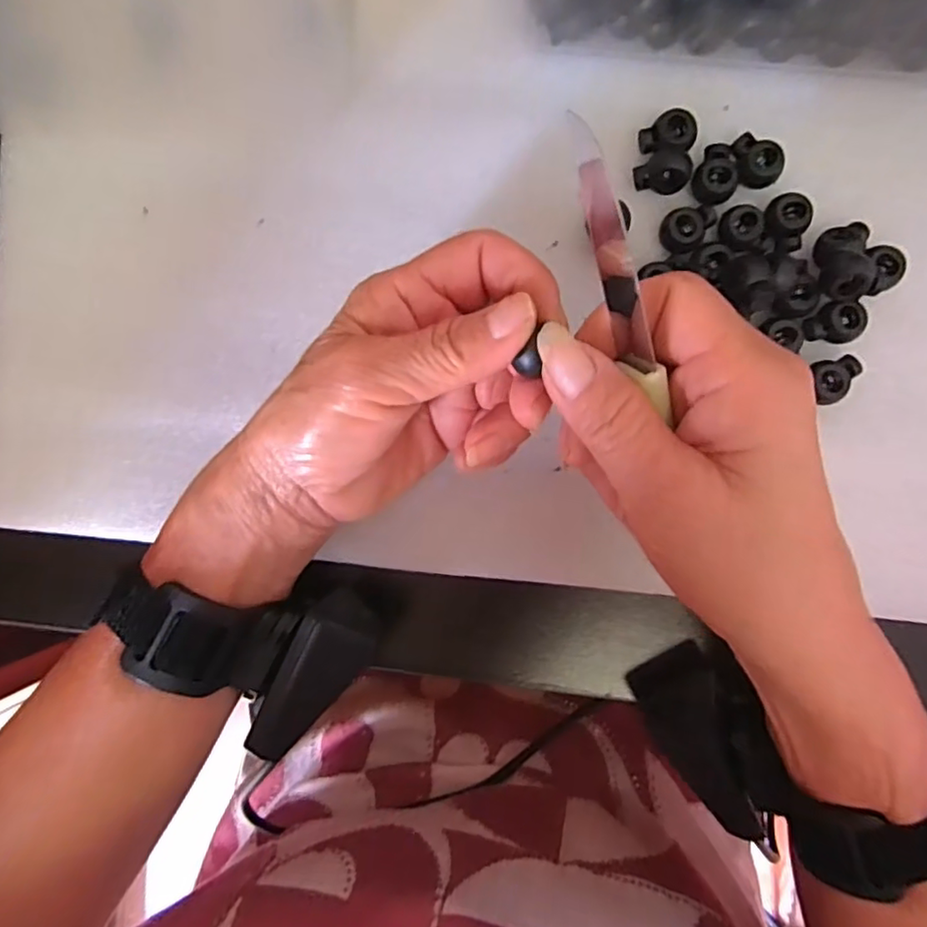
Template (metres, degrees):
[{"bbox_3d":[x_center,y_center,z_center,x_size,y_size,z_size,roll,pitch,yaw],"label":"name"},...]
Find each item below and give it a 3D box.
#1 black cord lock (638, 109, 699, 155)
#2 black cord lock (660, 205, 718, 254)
[{"bbox_3d":[0.091,-0.146,0.268,0.024,0.008,0.017,-4,92,5],"label":"black cord lock"},{"bbox_3d":[0.099,-0.105,0.267,0.018,0.010,0.023,42,95,2],"label":"black cord lock"}]

